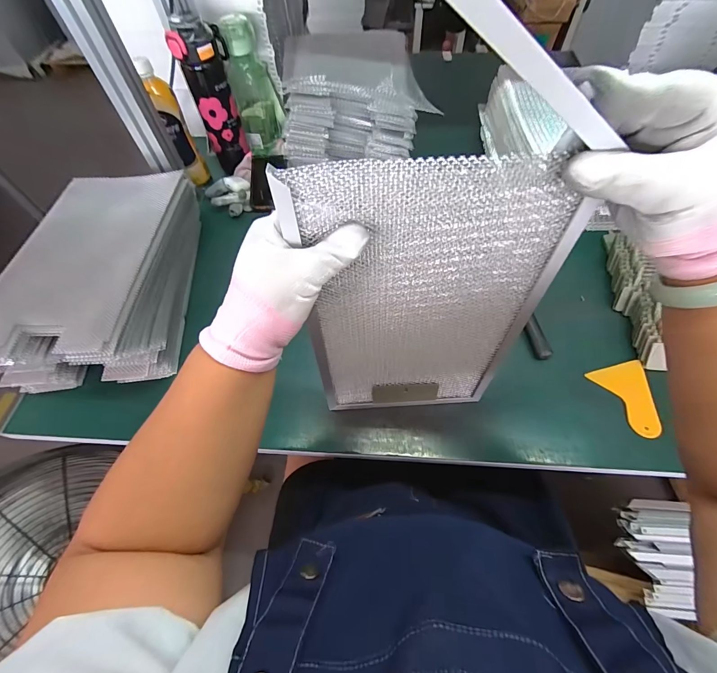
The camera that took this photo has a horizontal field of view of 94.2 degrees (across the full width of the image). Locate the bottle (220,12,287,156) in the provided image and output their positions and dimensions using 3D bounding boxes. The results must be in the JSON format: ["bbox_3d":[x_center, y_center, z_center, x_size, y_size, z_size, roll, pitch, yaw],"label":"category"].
[{"bbox_3d":[-0.211,-0.513,0.693,0.095,0.218,0.099,-15,60,-7],"label":"bottle"}]

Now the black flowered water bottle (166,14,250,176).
[{"bbox_3d":[-0.274,-0.460,0.650,0.067,0.227,0.085,15,61,10],"label":"black flowered water bottle"}]

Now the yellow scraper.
[{"bbox_3d":[0.362,0.086,0.447,0.059,0.004,0.097,-24,62,31],"label":"yellow scraper"}]

